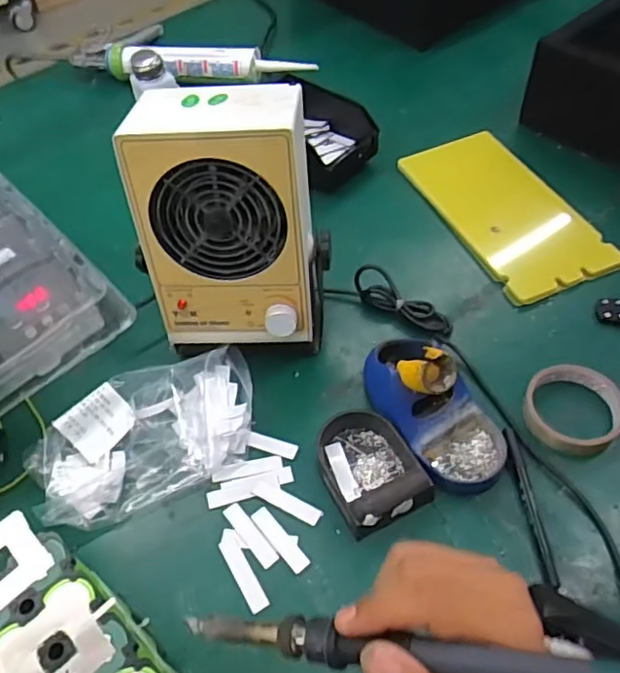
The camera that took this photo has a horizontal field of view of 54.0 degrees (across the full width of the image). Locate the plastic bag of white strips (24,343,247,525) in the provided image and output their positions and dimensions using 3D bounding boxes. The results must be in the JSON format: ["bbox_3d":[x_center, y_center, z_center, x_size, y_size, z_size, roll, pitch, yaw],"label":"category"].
[{"bbox_3d":[-0.151,0.087,0.565,0.214,0.051,0.117,-26,55,-14],"label":"plastic bag of white strips"}]

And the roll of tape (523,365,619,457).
[{"bbox_3d":[0.239,0.066,0.556,0.081,0.027,0.084,-2,53,3],"label":"roll of tape"}]

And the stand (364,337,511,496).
[{"bbox_3d":[0.110,0.058,0.542,0.077,0.082,0.155,-33,57,-19],"label":"stand"}]

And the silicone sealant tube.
[{"bbox_3d":[-0.159,-0.418,0.939,0.338,0.044,0.051,7,54,10],"label":"silicone sealant tube"}]

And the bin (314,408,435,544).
[{"bbox_3d":[0.050,0.112,0.538,0.074,0.038,0.109,-23,55,-12],"label":"bin"}]

